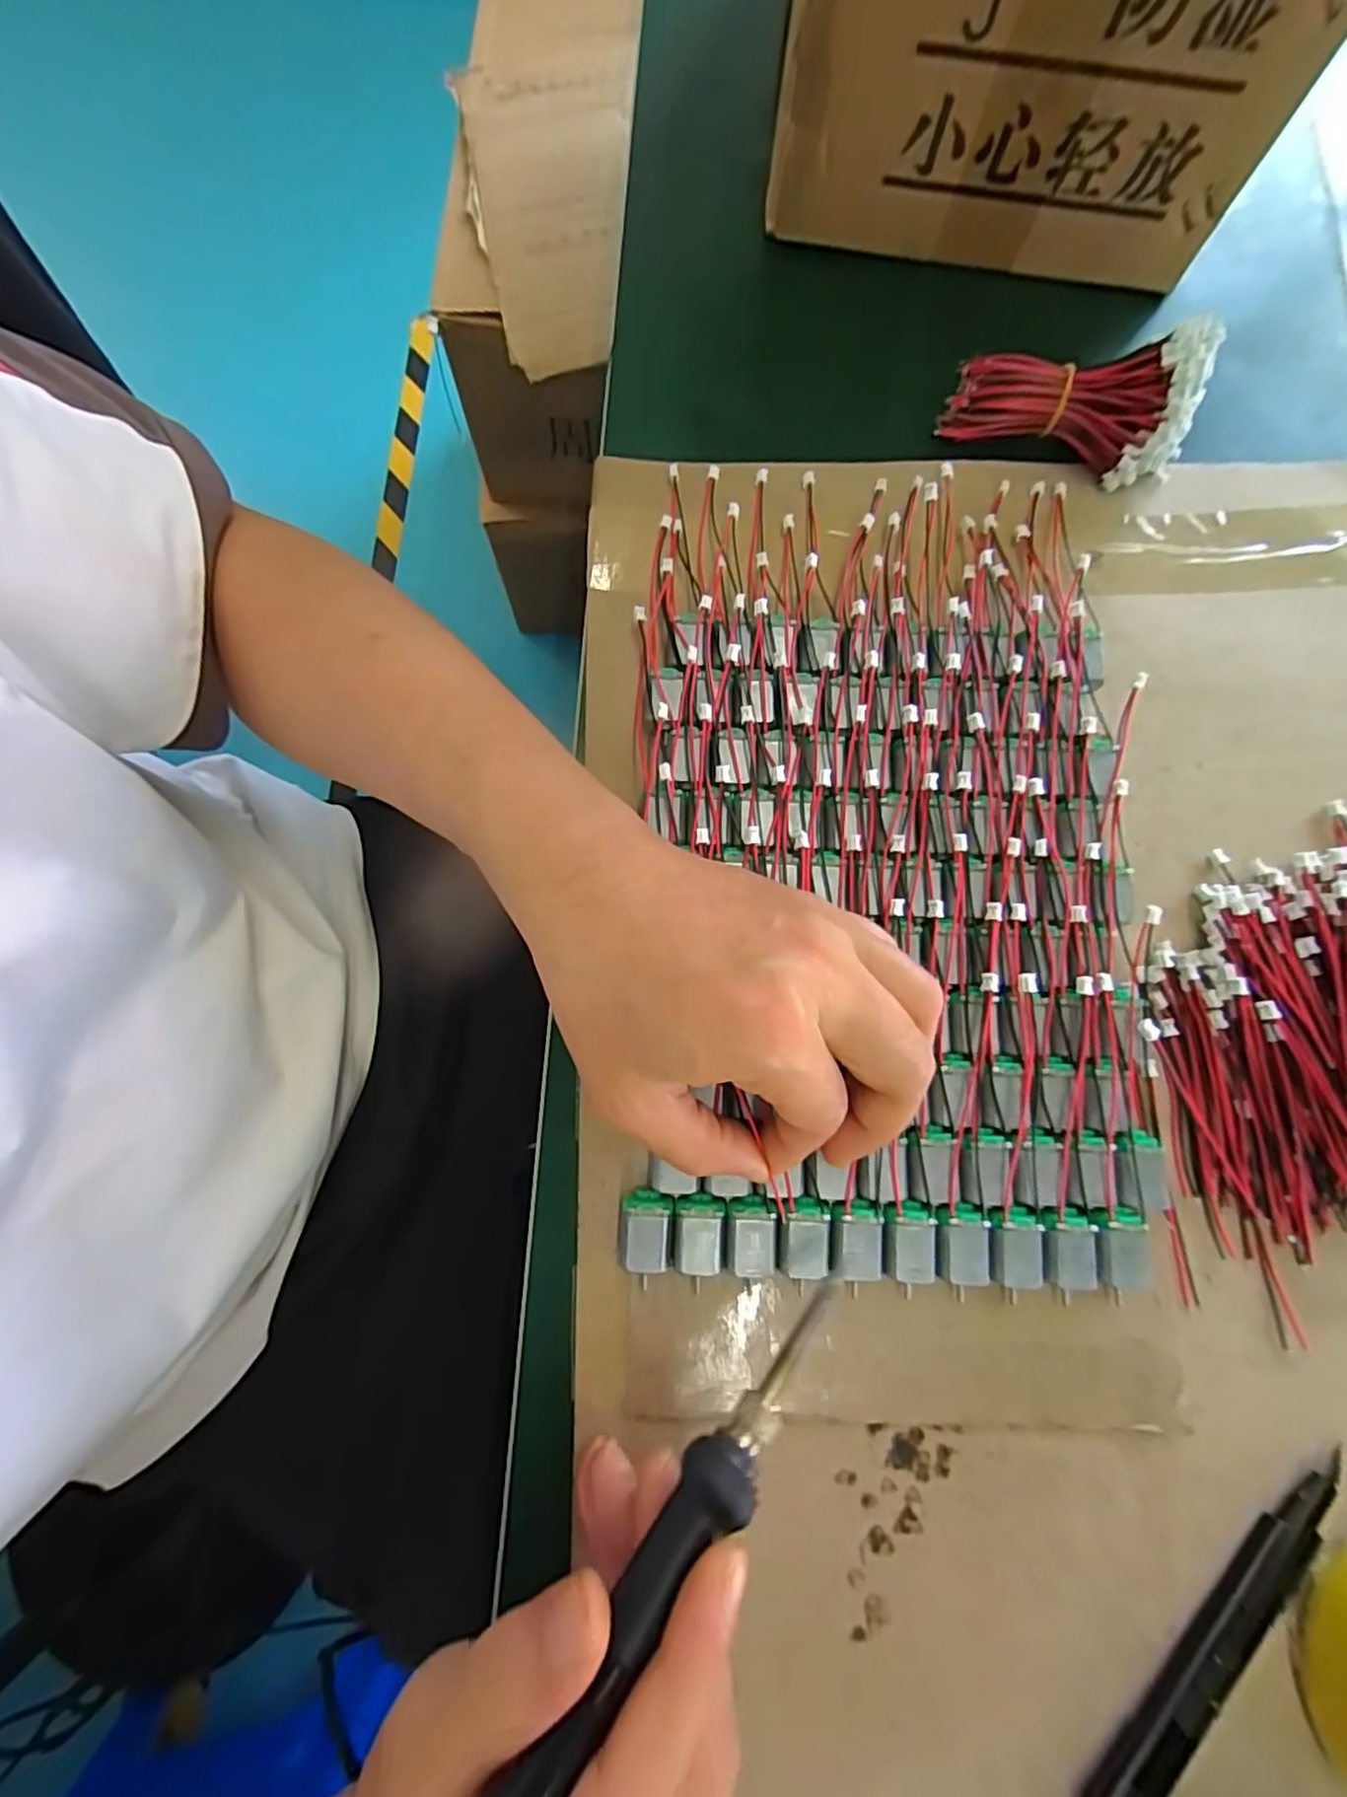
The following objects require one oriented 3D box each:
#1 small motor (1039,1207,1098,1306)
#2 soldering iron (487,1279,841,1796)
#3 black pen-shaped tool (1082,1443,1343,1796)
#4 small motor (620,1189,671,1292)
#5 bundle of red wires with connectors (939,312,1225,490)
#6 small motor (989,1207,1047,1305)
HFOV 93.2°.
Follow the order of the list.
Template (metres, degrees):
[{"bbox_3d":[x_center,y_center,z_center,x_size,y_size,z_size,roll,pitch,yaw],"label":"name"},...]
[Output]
[{"bbox_3d":[0.145,0.133,0.239,0.019,0.014,0.034,-2,78,-1],"label":"small motor"},{"bbox_3d":[-0.012,0.186,0.157,0.018,0.015,0.200,43,62,8],"label":"soldering iron"},{"bbox_3d":[0.188,0.253,0.217,0.143,0.009,0.018,-42,82,-8],"label":"black pen-shaped tool"},{"bbox_3d":[-0.011,0.127,0.239,0.018,0.016,0.035,3,78,0],"label":"small motor"},{"bbox_3d":[0.187,-0.230,0.291,0.108,0.061,0.025,21,79,4],"label":"bundle of red wires with connectors"},{"bbox_3d":[0.126,0.133,0.239,0.020,0.015,0.034,8,78,1],"label":"small motor"}]

